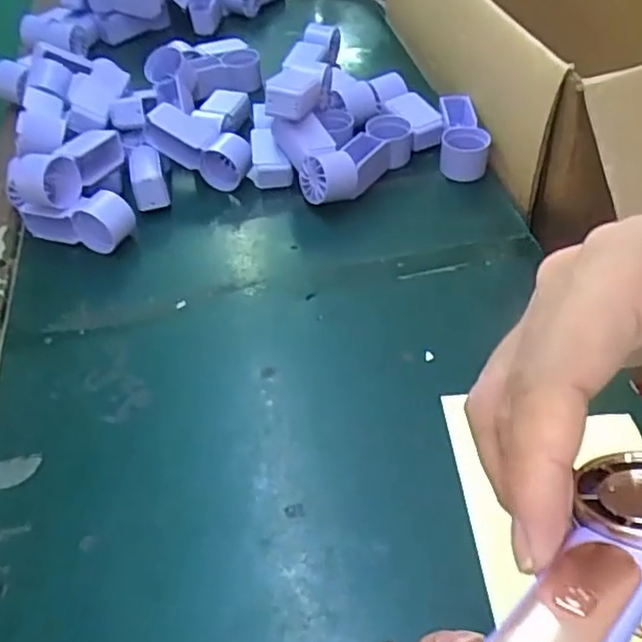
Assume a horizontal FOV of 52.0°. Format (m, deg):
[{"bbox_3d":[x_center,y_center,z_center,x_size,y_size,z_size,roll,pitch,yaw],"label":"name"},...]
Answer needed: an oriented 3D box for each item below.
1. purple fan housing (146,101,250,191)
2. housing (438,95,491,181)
[{"bbox_3d":[-0.105,-0.151,0.563,0.092,0.041,0.032,30,53,3],"label":"purple fan housing"},{"bbox_3d":[0.123,-0.159,0.568,0.040,0.030,0.092,3,47,7],"label":"housing"}]

